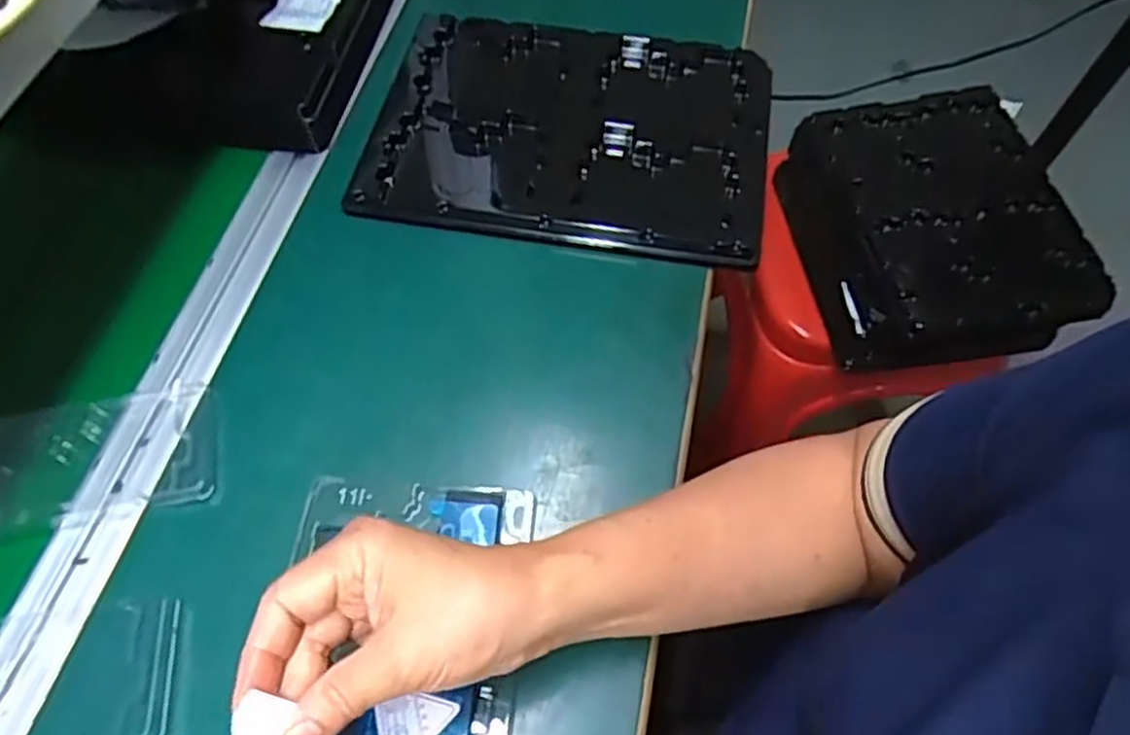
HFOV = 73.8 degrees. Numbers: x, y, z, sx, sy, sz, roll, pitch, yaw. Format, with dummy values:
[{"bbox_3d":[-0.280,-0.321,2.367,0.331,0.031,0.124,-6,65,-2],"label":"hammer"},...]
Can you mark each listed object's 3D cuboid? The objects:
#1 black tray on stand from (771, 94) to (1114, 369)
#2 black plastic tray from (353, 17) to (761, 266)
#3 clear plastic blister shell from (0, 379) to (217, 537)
[{"bbox_3d":[0.370,-0.149,0.778,0.254,0.097,0.277,-7,60,-3],"label":"black tray on stand"},{"bbox_3d":[0.007,-0.180,0.576,0.285,0.032,0.208,10,61,5],"label":"black plastic tray"},{"bbox_3d":[-0.275,0.052,0.441,0.132,0.010,0.079,-12,62,-7],"label":"clear plastic blister shell"}]

